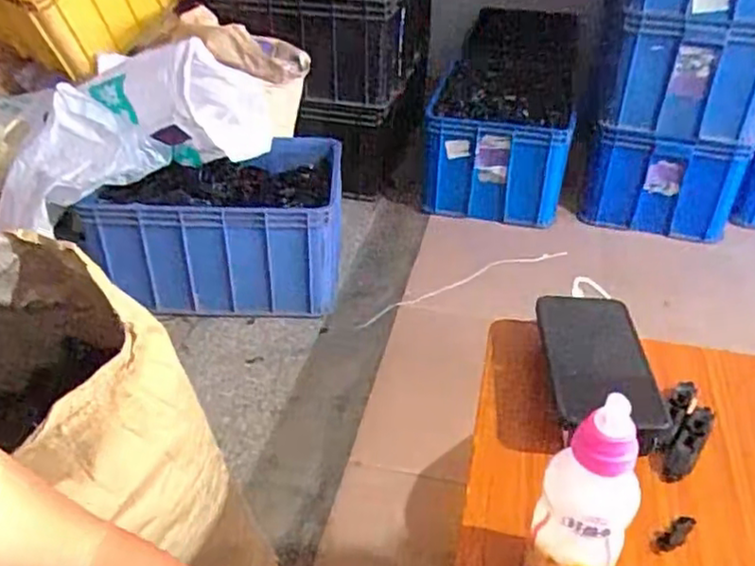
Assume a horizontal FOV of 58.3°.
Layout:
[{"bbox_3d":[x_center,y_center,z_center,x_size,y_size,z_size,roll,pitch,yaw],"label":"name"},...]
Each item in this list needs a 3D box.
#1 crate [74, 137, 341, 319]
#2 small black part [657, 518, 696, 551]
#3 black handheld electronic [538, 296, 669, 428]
[{"bbox_3d":[-0.387,-0.121,1.715,0.592,0.309,0.363,-3,35,-5],"label":"crate"},{"bbox_3d":[0.204,0.171,0.461,0.034,0.008,0.013,-33,46,-22],"label":"small black part"},{"bbox_3d":[0.185,0.063,0.573,0.084,0.012,0.135,-2,47,2],"label":"black handheld electronic"}]

